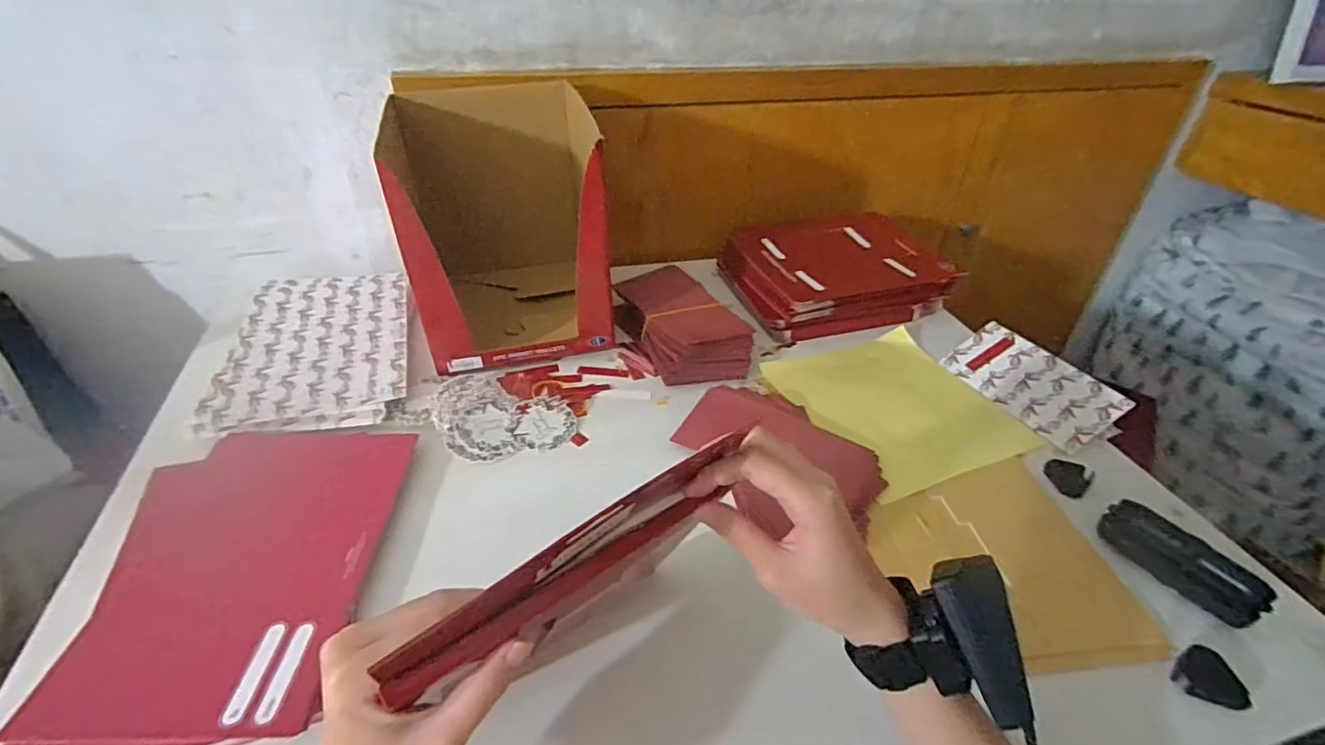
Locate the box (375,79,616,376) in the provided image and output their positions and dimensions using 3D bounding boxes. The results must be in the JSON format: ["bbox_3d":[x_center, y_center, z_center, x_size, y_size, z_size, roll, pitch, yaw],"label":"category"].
[{"bbox_3d":[-0.180,-0.172,0.694,0.216,0.247,0.246,-8,37,-14],"label":"box"}]

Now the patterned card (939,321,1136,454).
[{"bbox_3d":[0.410,0.011,0.661,0.086,0.012,0.175,-36,44,0],"label":"patterned card"}]

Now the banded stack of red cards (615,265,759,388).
[{"bbox_3d":[0.024,-0.062,0.720,0.112,0.058,0.197,-11,38,-17],"label":"banded stack of red cards"}]

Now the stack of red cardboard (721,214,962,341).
[{"bbox_3d":[0.234,-0.137,0.815,0.253,0.068,0.194,-10,38,-17],"label":"stack of red cardboard"}]

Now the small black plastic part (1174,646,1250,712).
[{"bbox_3d":[0.384,0.213,0.411,0.043,0.008,0.040,-26,45,-34],"label":"small black plastic part"}]

